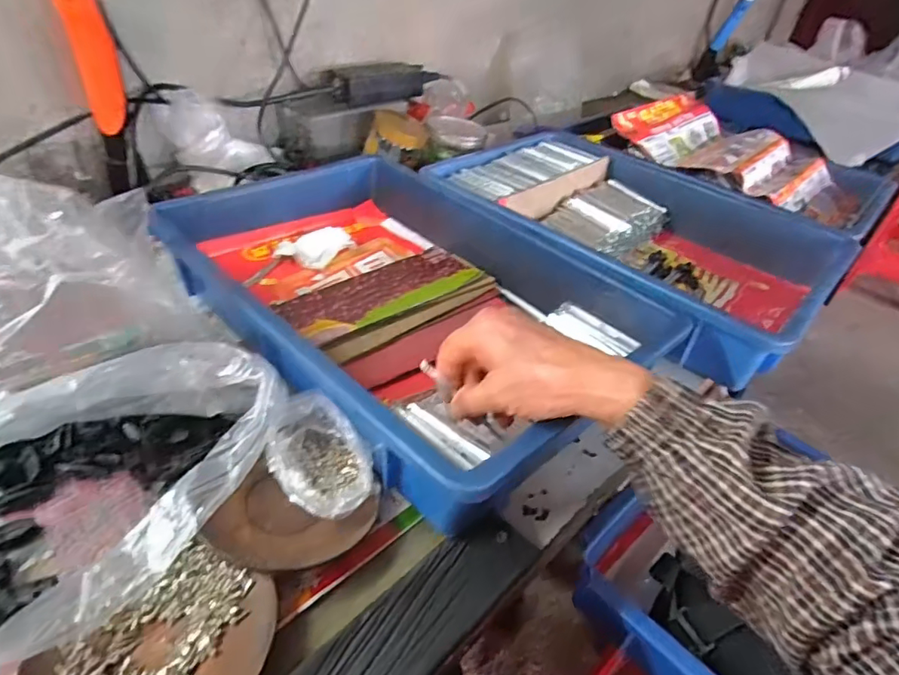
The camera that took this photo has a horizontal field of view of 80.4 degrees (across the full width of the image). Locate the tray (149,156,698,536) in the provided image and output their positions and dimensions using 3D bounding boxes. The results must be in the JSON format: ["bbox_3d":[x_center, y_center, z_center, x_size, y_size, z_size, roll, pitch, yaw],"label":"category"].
[{"bbox_3d":[-0.042,-0.056,0.506,0.304,0.092,0.434,-25,49,-34],"label":"tray"}]

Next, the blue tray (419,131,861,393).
[{"bbox_3d":[0.214,-0.131,0.650,0.430,0.090,0.328,33,45,29],"label":"blue tray"}]

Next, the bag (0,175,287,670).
[{"bbox_3d":[-0.238,0.012,0.316,0.212,0.155,0.253,-27,50,-35],"label":"bag"}]

